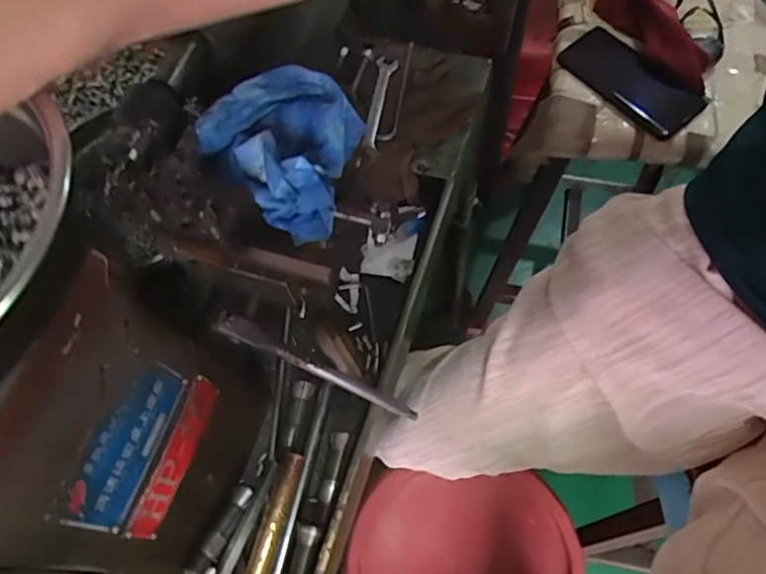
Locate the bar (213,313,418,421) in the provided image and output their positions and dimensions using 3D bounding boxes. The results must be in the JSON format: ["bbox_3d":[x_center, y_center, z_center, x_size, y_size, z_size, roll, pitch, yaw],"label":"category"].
[{"bbox_3d":[-0.044,0.068,0.444,0.194,0.012,0.013,32,61,-30],"label":"bar"}]

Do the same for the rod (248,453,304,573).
[{"bbox_3d":[-0.095,0.212,0.442,0.018,0.019,0.157,12,66,10],"label":"rod"}]

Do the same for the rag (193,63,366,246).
[{"bbox_3d":[-0.067,-0.097,0.353,0.098,0.040,0.124,10,65,4],"label":"rag"}]

